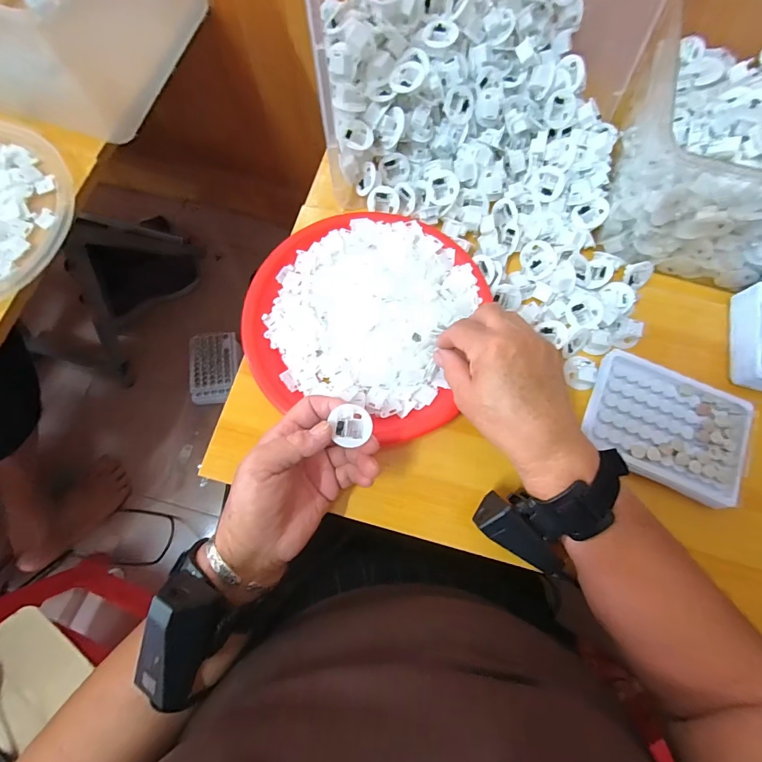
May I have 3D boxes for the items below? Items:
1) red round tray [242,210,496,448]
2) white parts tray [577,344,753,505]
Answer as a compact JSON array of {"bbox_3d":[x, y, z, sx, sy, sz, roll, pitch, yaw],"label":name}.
[{"bbox_3d":[-0.019,-0.065,0.375,0.206,0.021,0.204,0,81,3],"label":"red round tray"},{"bbox_3d":[0.252,0.039,0.354,0.129,0.019,0.102,22,83,6],"label":"white parts tray"}]

